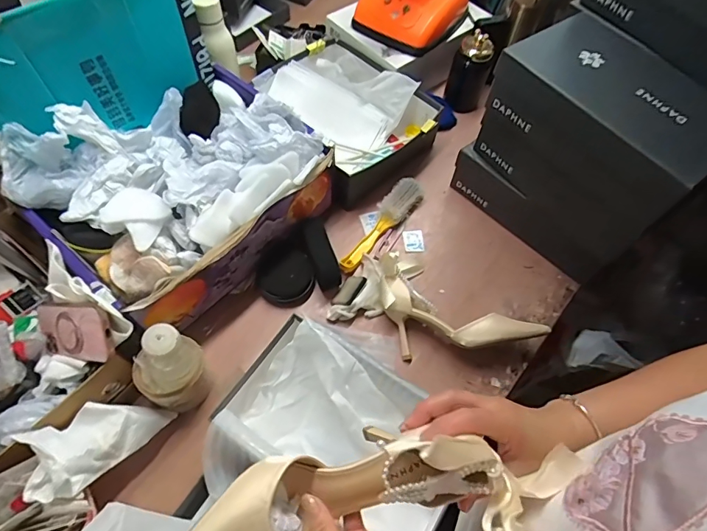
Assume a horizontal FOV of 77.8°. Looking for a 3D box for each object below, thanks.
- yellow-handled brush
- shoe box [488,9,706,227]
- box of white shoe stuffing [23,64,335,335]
[{"bbox_3d":[0.049,-0.075,0.792,0.051,0.036,0.221,35,65,16],"label":"yellow-handled brush"},{"bbox_3d":[0.363,-0.216,0.611,0.181,0.100,0.289,-32,67,-19],"label":"shoe box"},{"bbox_3d":[-0.256,-0.115,0.697,0.283,0.160,0.383,39,66,18],"label":"box of white shoe stuffing"}]

